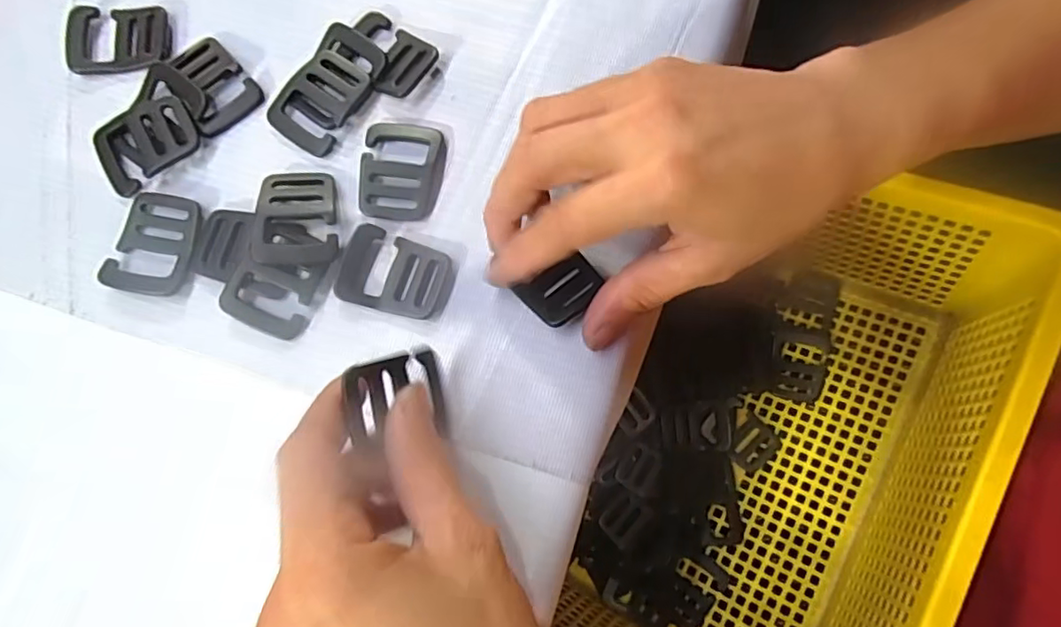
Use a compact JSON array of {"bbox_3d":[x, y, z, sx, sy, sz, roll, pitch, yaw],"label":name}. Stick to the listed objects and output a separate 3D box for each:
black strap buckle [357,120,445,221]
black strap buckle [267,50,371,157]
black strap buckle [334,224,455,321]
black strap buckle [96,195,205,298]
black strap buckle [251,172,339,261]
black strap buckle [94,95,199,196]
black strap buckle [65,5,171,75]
[{"bbox_3d":[-0.055,-0.061,0.251,0.033,0.005,0.042,5,78,0],"label":"black strap buckle"},{"bbox_3d":[-0.093,-0.094,0.257,0.032,0.008,0.044,26,79,5],"label":"black strap buckle"},{"bbox_3d":[-0.055,-0.016,0.242,0.044,0.005,0.032,21,79,4],"label":"black strap buckle"},{"bbox_3d":[-0.155,-0.029,0.244,0.031,0.006,0.043,10,78,1],"label":"black strap buckle"},{"bbox_3d":[-0.096,-0.041,0.242,0.032,0.012,0.041,-4,78,-2],"label":"black strap buckle"},{"bbox_3d":[-0.163,-0.072,0.252,0.043,0.008,0.031,-30,80,-7],"label":"black strap buckle"},{"bbox_3d":[-0.184,-0.124,0.265,0.041,0.006,0.033,-8,78,-2],"label":"black strap buckle"}]

